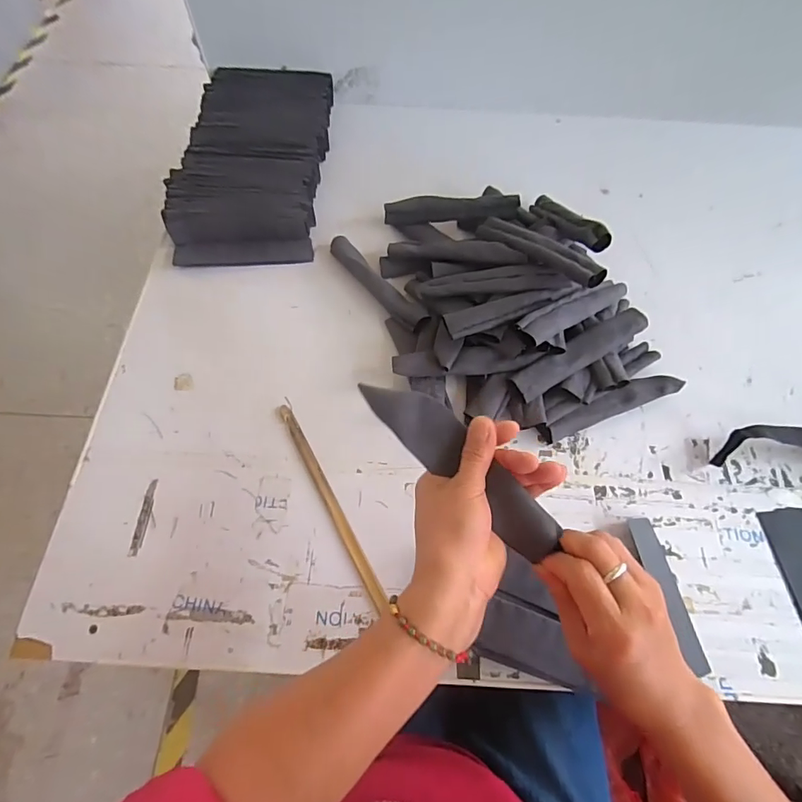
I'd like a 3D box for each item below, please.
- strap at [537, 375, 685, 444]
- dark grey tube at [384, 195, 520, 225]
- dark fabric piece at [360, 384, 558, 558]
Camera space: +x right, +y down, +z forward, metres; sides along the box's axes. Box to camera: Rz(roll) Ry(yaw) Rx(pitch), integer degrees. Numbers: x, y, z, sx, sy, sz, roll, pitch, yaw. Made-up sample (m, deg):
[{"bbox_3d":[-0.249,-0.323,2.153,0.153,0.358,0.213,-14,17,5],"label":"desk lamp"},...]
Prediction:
[{"bbox_3d":[0.247,0.005,0.550,0.183,0.026,0.029,-19,67,-11],"label":"strap"},{"bbox_3d":[0.067,-0.266,0.650,0.183,0.023,0.030,3,64,15],"label":"dark grey tube"},{"bbox_3d":[0.045,0.045,0.351,0.177,0.015,0.039,43,70,9],"label":"dark fabric piece"}]

